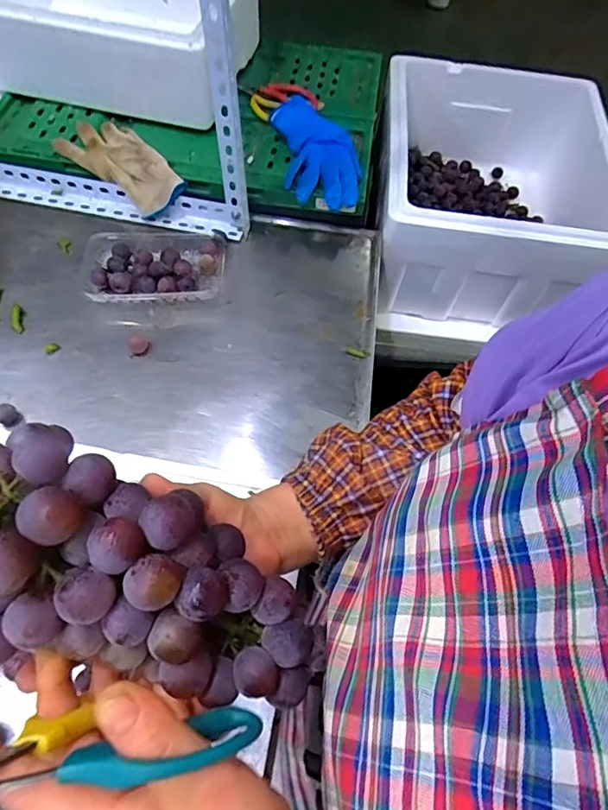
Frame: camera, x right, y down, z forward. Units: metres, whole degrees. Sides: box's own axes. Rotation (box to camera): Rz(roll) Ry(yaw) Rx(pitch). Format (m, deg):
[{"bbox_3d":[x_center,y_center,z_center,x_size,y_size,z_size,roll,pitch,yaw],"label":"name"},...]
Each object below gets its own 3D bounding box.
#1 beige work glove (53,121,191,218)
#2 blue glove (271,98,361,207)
[{"bbox_3d":[-0.265,-0.342,0.735,0.181,0.050,0.100,41,67,17],"label":"beige work glove"},{"bbox_3d":[0.020,-0.372,0.736,0.108,0.039,0.199,-7,63,-10],"label":"blue glove"}]

